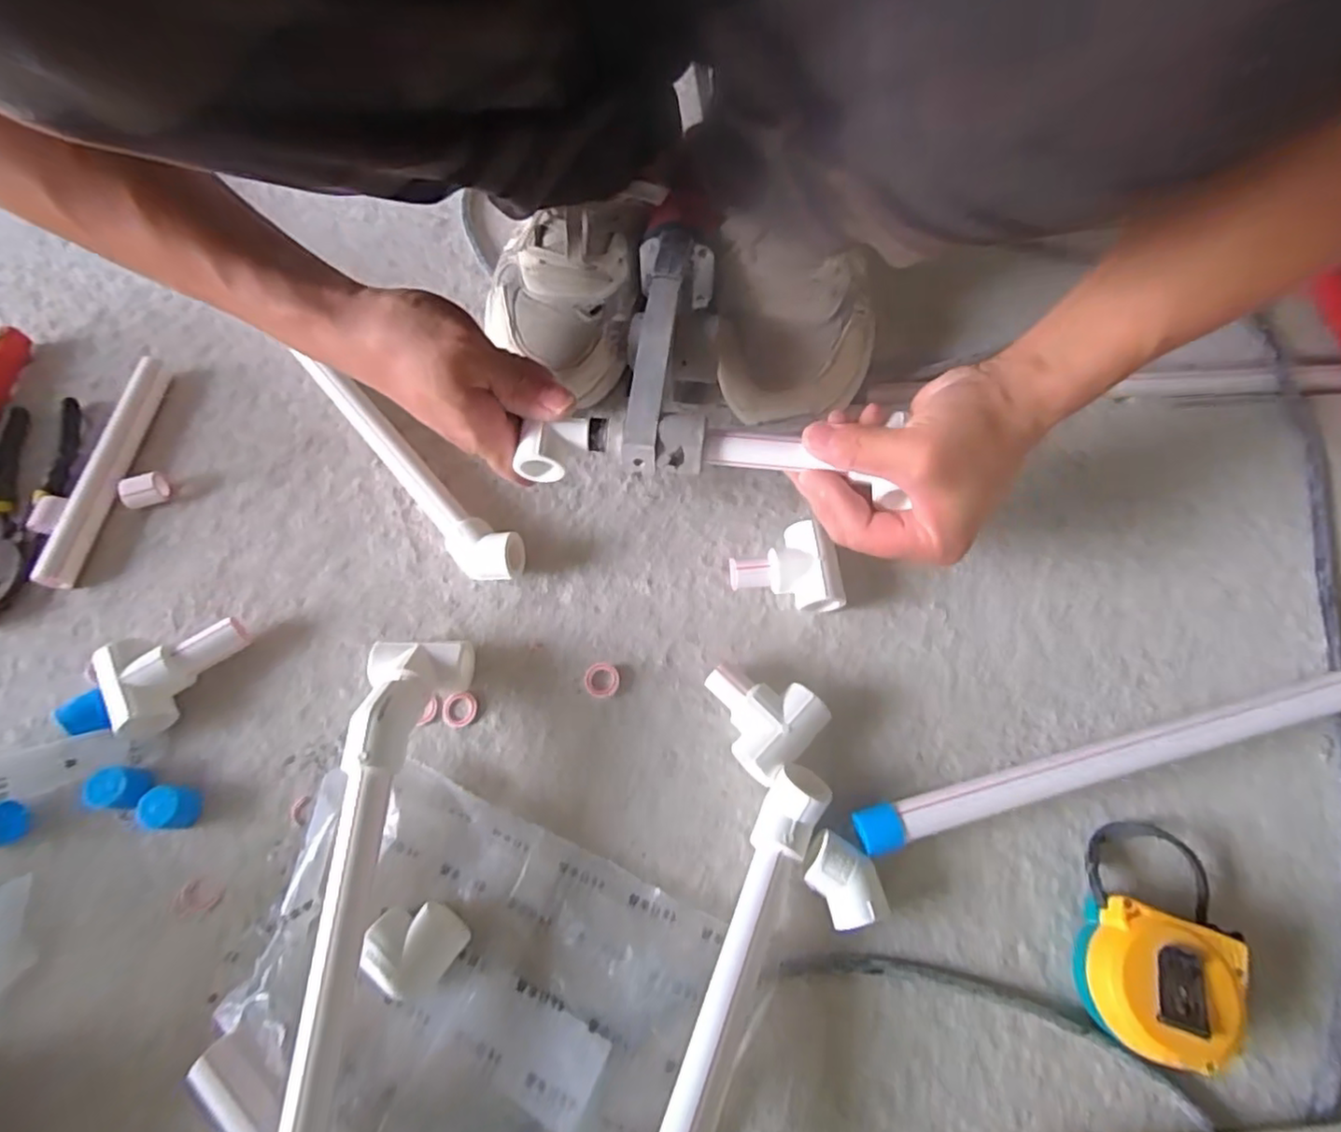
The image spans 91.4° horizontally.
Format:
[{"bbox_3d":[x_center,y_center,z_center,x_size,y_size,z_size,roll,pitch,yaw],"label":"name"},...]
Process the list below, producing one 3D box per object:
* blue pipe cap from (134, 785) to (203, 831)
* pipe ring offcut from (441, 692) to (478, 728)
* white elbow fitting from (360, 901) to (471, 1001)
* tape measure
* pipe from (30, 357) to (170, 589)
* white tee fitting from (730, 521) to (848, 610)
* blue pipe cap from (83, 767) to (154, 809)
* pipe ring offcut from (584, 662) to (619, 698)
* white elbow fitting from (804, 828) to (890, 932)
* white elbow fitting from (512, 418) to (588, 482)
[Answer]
[{"bbox_3d":[-0.280,0.135,0.363,0.022,0.021,0.022,-1,66,1],"label":"blue pipe cap"},{"bbox_3d":[-0.127,0.086,0.394,0.020,0.004,0.021,-1,66,1],"label":"pipe ring offcut"},{"bbox_3d":[-0.127,0.193,0.331,0.043,0.031,0.038,-5,66,-1],"label":"white elbow fitting"},{"bbox_3d":[0.241,0.183,0.324,0.060,0.040,0.103,24,69,11],"label":"tape measure"},{"bbox_3d":[-0.391,-0.070,0.457,0.024,0.022,0.181,0,66,2],"label":"pipe"},{"bbox_3d":[0.072,0.001,0.413,0.066,0.031,0.052,-1,66,1],"label":"white tee fitting"},{"bbox_3d":[-0.309,0.124,0.366,0.030,0.024,0.022,2,66,2],"label":"blue pipe cap"},{"bbox_3d":[-0.042,0.070,0.398,0.021,0.008,0.021,-1,66,1],"label":"pipe ring offcut"},{"bbox_3d":[0.089,0.164,0.342,0.032,0.028,0.046,-31,69,-12],"label":"white elbow fitting"},{"bbox_3d":[-0.066,-0.066,0.375,0.039,0.026,0.022,-10,66,-3],"label":"white elbow fitting"}]

